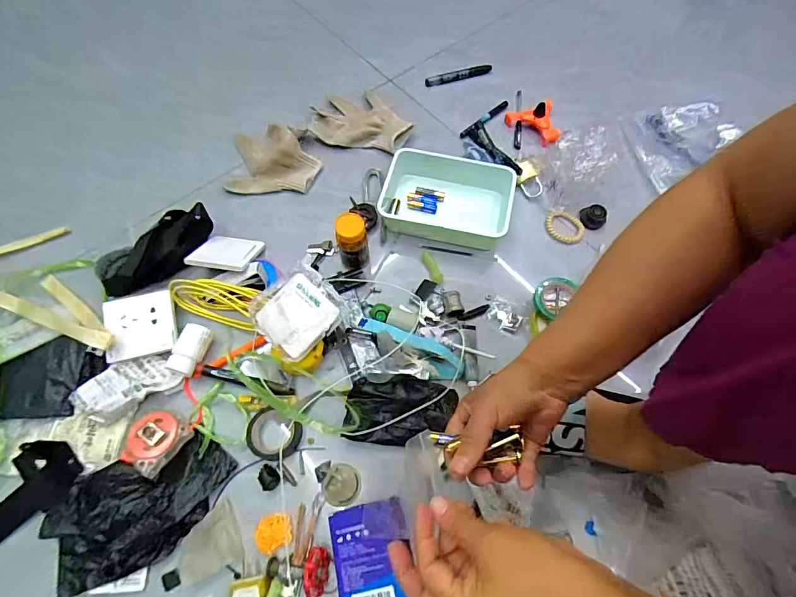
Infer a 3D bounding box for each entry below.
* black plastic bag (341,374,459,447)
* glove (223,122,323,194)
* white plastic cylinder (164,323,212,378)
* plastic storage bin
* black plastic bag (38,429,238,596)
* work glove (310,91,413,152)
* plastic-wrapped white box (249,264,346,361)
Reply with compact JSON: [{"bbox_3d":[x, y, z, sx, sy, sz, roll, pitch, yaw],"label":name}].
[{"bbox_3d":[0.004,0.142,0.514,0.130,0.052,0.077,3,66,3],"label":"black plastic bag"},{"bbox_3d":[-0.212,-0.244,0.689,0.159,0.048,0.136,5,66,4],"label":"glove"},{"bbox_3d":[-0.280,0.071,0.555,0.038,0.033,0.064,13,67,7],"label":"white plastic cylinder"},{"bbox_3d":[0.079,-0.162,0.642,0.200,0.054,0.137,8,66,4],"label":"plastic storage bin"},{"bbox_3d":[-0.298,0.242,0.472,0.195,0.027,0.118,-20,67,-8],"label":"black plastic bag"},{"bbox_3d":[-0.065,-0.319,0.742,0.183,0.032,0.115,10,67,6],"label":"work glove"},{"bbox_3d":[-0.135,0.015,0.542,0.104,0.027,0.107,-41,72,-16],"label":"plastic-wrapped white box"}]

